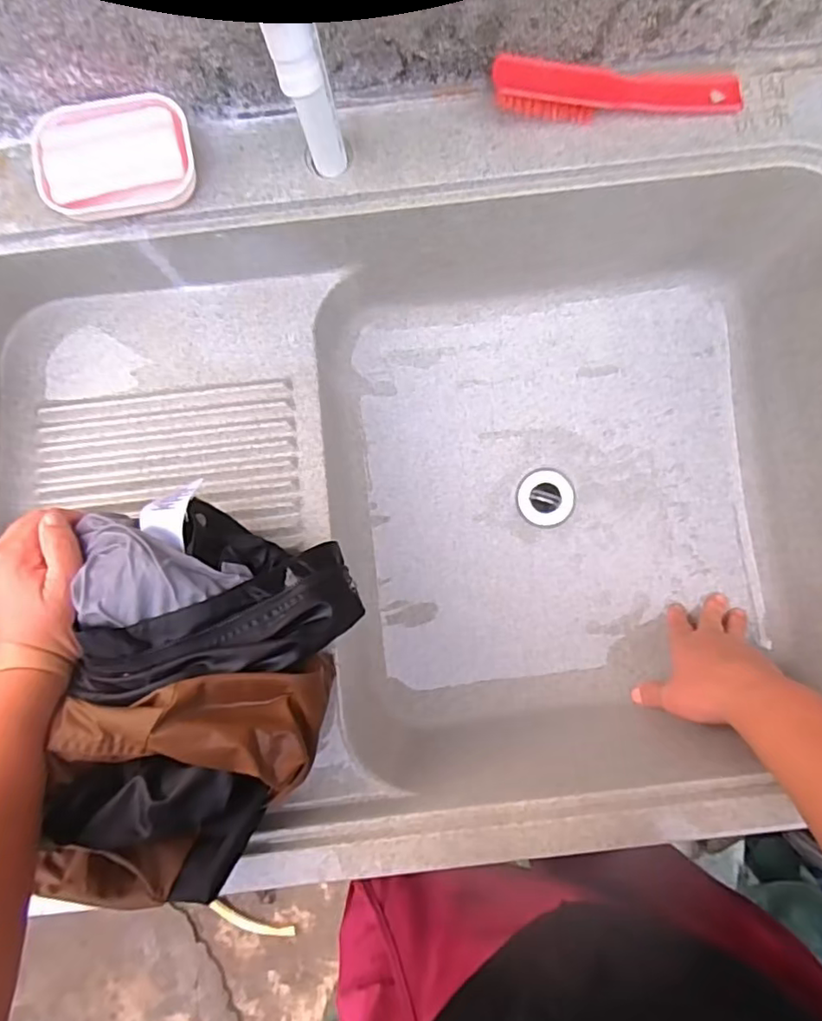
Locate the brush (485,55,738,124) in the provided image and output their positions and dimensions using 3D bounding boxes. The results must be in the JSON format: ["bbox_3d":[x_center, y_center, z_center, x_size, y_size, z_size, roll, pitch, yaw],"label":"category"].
[{"bbox_3d":[0.153,-0.310,0.421,0.187,0.035,0.033,-5,85,1],"label":"brush"}]

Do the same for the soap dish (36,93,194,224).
[{"bbox_3d":[-0.214,-0.255,0.418,0.109,0.018,0.077,-9,85,1],"label":"soap dish"}]

